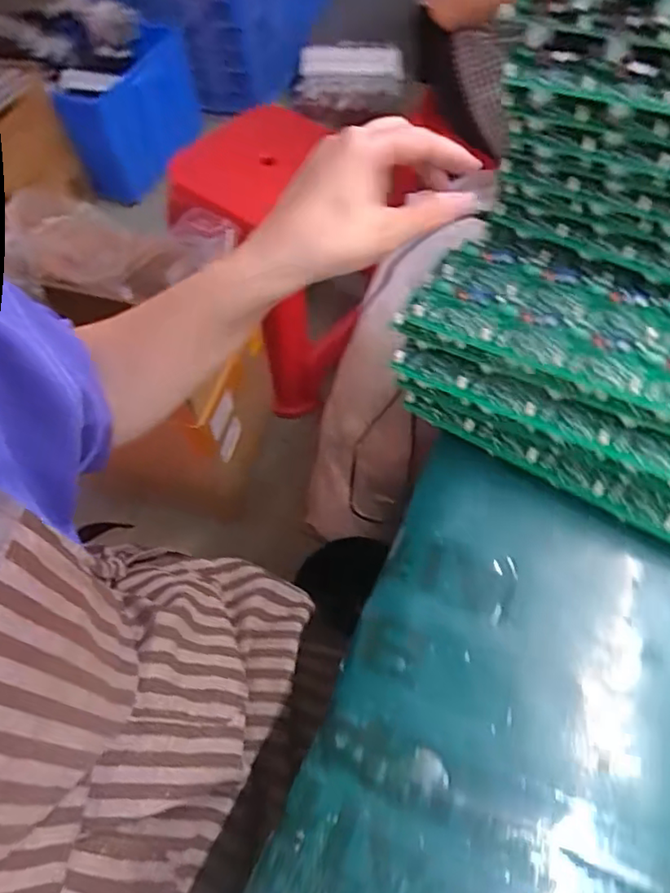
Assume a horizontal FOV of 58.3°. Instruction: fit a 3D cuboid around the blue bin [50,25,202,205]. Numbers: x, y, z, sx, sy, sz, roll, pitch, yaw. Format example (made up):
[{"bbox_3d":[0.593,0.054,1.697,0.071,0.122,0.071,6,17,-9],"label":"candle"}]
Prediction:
[{"bbox_3d":[-0.528,-0.873,1.561,0.195,0.285,0.422,13,59,9],"label":"blue bin"}]

